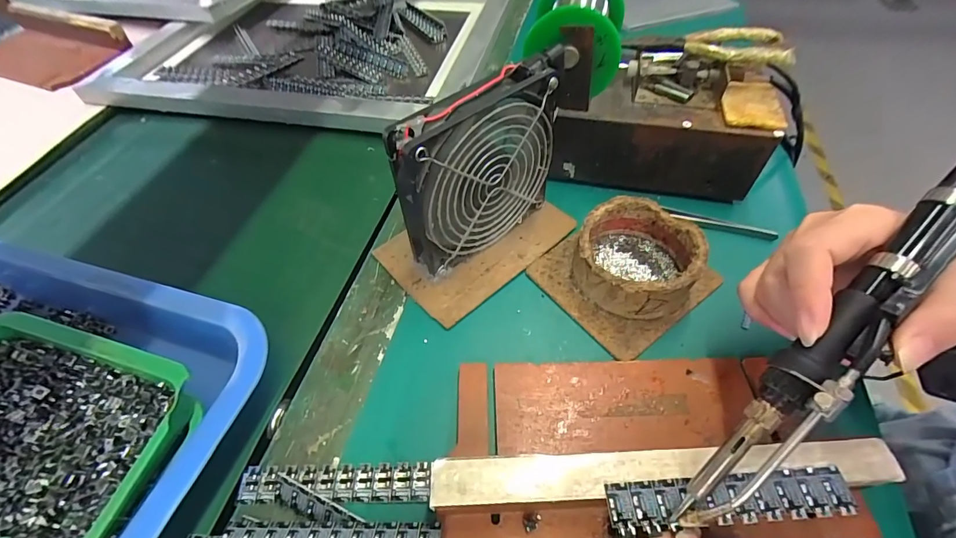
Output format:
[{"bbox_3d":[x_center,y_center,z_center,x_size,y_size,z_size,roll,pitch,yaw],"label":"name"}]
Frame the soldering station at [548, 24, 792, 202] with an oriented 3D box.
[{"bbox_3d":[0.152,-0.135,0.354,0.169,0.094,0.100,10,54,10],"label":"soldering station"}]

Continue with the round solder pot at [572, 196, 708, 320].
[{"bbox_3d":[0.112,-0.008,0.297,0.078,0.040,0.081,-1,53,2],"label":"round solder pot"}]

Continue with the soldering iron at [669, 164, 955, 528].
[{"bbox_3d":[0.155,0.028,0.175,0.022,0.018,0.200,39,90,27],"label":"soldering iron"}]

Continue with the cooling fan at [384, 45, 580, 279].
[{"bbox_3d":[0.007,-0.070,0.294,0.132,0.128,0.027,-36,59,-22],"label":"cooling fan"}]

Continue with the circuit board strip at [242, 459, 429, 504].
[{"bbox_3d":[-0.081,0.120,0.235,0.108,0.004,0.019,-1,53,2],"label":"circuit board strip"}]

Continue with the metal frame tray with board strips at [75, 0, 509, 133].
[{"bbox_3d":[-0.210,-0.329,0.573,0.467,0.036,0.390,8,53,9],"label":"metal frame tray with board strips"}]

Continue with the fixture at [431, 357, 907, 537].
[{"bbox_3d":[0.085,0.088,0.224,0.206,0.043,0.099,-1,53,2],"label":"fixture"}]

